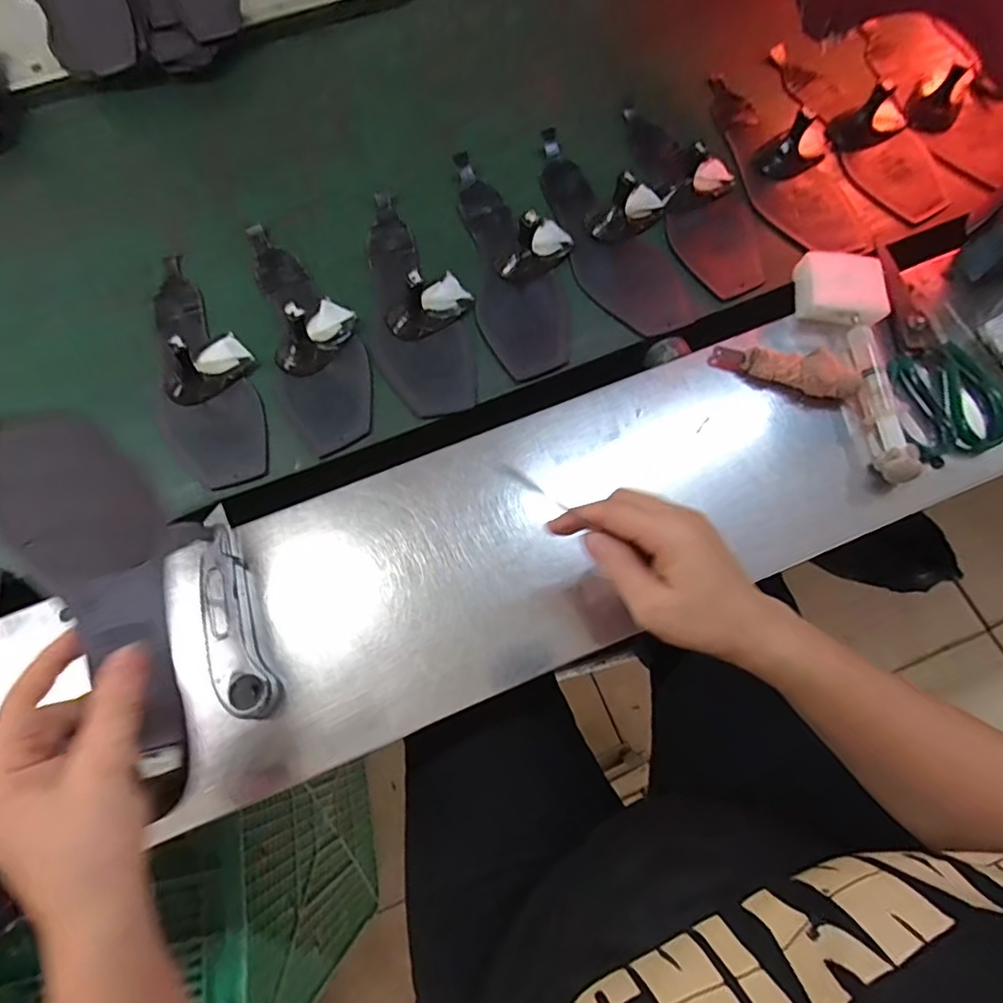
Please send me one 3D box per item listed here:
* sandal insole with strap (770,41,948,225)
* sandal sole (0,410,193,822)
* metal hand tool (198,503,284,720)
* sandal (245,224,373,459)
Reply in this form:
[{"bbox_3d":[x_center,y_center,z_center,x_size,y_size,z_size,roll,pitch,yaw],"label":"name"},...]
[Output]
[{"bbox_3d":[0.385,-0.407,0.607,0.091,0.038,0.265,-16,71,-5],"label":"sandal insole with strap"},{"bbox_3d":[-0.229,0.051,0.344,0.078,0.016,0.245,-18,76,-52],"label":"sandal sole"},{"bbox_3d":[-0.203,0.077,0.424,0.037,0.019,0.166,-23,72,-7],"label":"metal hand tool"},{"bbox_3d":[-0.179,-0.171,0.520,0.084,0.048,0.265,-19,71,-6],"label":"sandal"}]

